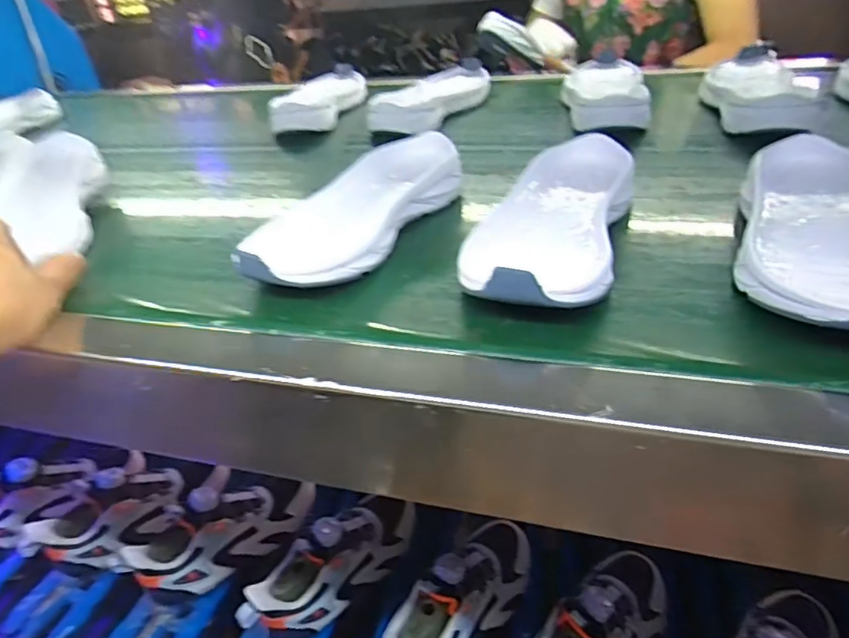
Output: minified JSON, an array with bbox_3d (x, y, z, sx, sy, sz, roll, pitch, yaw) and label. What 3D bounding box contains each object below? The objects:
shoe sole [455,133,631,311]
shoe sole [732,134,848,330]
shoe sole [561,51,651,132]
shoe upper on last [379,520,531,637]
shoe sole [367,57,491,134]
[{"bbox_3d":[0.086,-0.064,0.363,0.078,0.040,0.201,9,37,21],"label":"shoe sole"},{"bbox_3d":[0.223,-0.049,0.321,0.086,0.040,0.217,7,36,18],"label":"shoe sole"},{"bbox_3d":[0.197,-0.250,0.619,0.086,0.037,0.194,1,35,10],"label":"shoe sole"},{"bbox_3d":[0.034,0.270,0.544,0.068,0.087,0.214,22,43,34],"label":"shoe upper on last"},{"bbox_3d":[0.011,-0.262,0.668,0.084,0.037,0.201,17,40,29],"label":"shoe sole"}]

